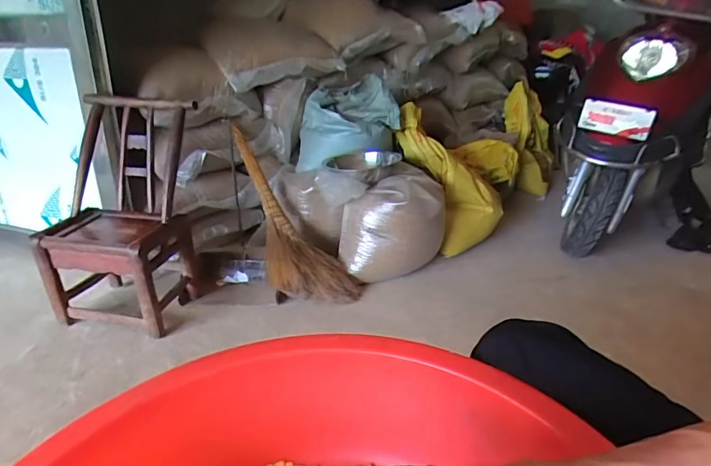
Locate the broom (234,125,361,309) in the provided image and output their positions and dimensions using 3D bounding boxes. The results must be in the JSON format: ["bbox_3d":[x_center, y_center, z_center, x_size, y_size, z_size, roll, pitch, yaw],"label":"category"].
[{"bbox_3d":[-0.267,-0.058,1.570,0.264,0.102,0.759,-20,70,-38],"label":"broom"}]

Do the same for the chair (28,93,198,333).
[{"bbox_3d":[-0.691,-0.060,1.311,0.415,0.618,0.319,4,24,10],"label":"chair"}]

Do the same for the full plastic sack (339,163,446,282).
[{"bbox_3d":[0.137,-0.037,1.632,0.361,0.358,0.321,4,21,9],"label":"full plastic sack"}]

